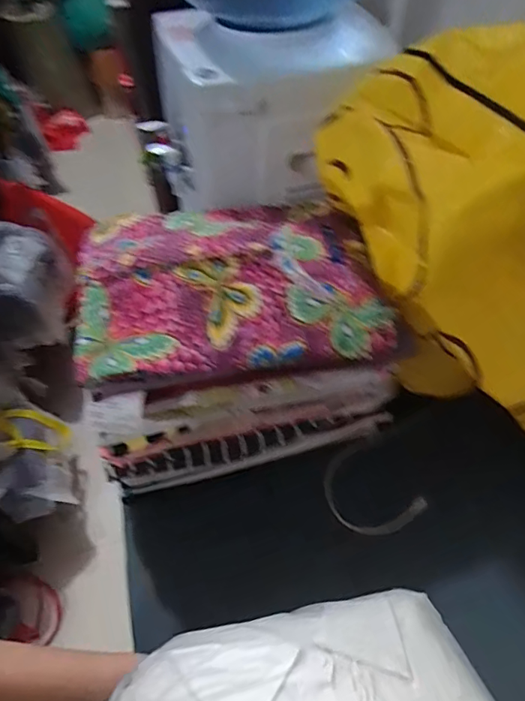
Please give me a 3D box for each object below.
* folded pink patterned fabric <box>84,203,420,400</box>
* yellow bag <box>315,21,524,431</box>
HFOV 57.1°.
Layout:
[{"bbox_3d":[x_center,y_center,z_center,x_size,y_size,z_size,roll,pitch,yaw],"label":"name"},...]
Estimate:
[{"bbox_3d":[-0.034,-0.086,0.561,0.336,0.072,0.255,-9,51,-6],"label":"folded pink patterned fabric"},{"bbox_3d":[0.269,-0.111,0.494,0.226,0.346,0.438,-26,54,-19],"label":"yellow bag"}]

